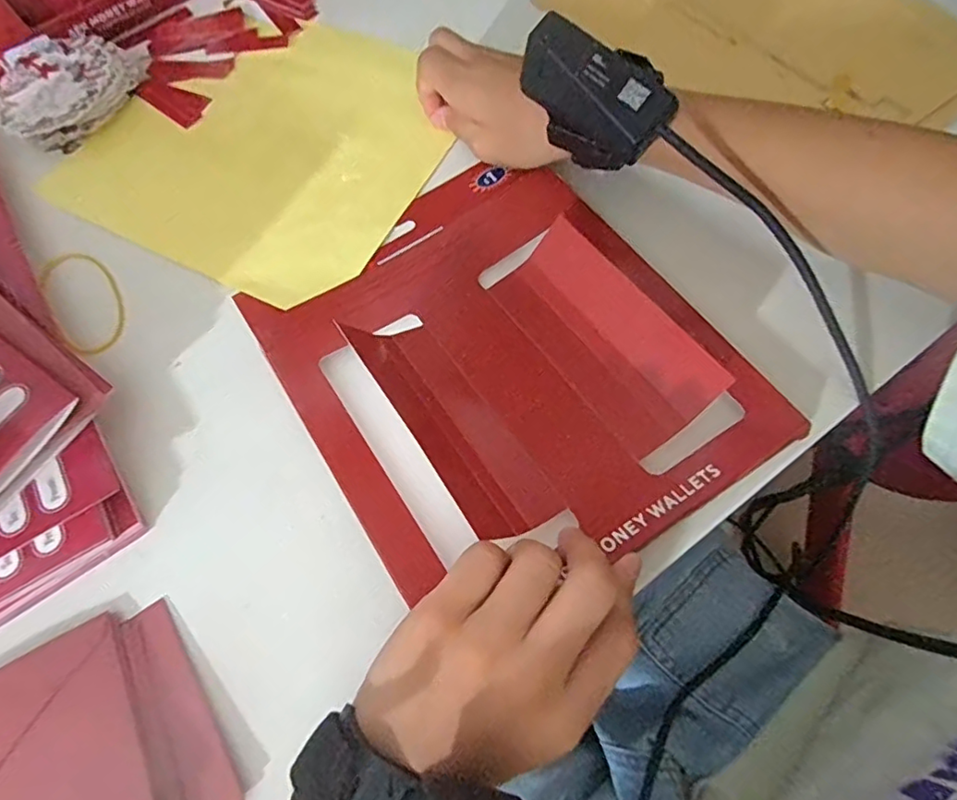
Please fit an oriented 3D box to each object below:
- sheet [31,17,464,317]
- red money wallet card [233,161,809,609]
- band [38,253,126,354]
[{"bbox_3d":[-0.132,-0.170,0.372,0.210,0.013,0.206,27,70,10],"label":"sheet"},{"bbox_3d":[0.010,-0.026,0.283,0.192,0.054,0.223,-32,71,-12],"label":"red money wallet card"},{"bbox_3d":[-0.224,-0.056,0.328,0.039,0.004,0.073,-32,67,-10],"label":"band"}]

